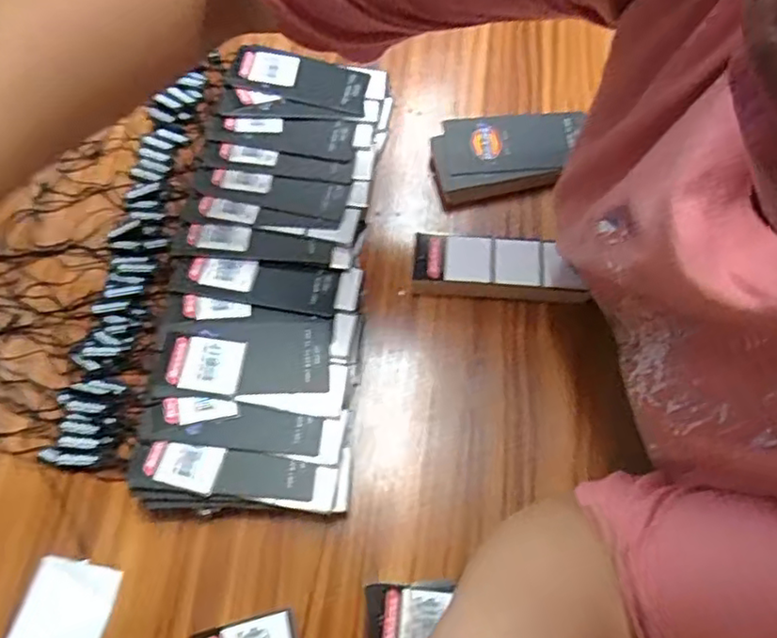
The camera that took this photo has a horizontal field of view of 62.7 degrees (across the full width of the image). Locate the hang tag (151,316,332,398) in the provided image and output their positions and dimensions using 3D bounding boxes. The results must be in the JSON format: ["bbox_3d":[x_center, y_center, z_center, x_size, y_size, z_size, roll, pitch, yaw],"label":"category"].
[{"bbox_3d":[-0.091,0.023,0.405,0.107,0.004,0.055,2,62,-5],"label":"hang tag"}]

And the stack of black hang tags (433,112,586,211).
[{"bbox_3d":[0.090,-0.125,0.481,0.113,0.021,0.059,-11,68,-5],"label":"stack of black hang tags"}]

